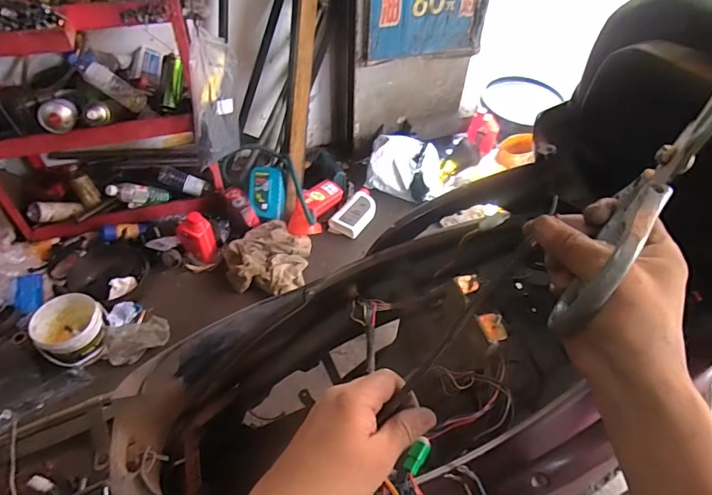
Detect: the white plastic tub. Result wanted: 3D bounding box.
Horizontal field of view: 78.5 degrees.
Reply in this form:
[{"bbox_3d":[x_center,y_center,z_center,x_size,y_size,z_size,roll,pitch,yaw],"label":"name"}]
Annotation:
[{"bbox_3d":[-0.799,0.229,1.212,0.166,0.137,0.155,1,48,-1],"label":"white plastic tub"}]

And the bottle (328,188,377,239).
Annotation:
[{"bbox_3d":[0.005,-0.138,1.698,0.128,0.059,0.249,23,51,18],"label":"bottle"}]

